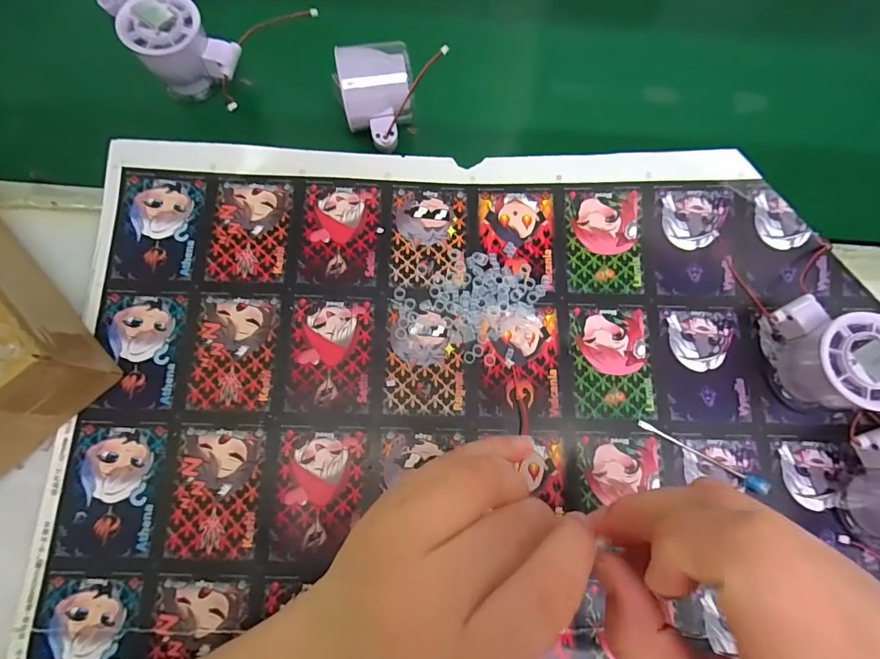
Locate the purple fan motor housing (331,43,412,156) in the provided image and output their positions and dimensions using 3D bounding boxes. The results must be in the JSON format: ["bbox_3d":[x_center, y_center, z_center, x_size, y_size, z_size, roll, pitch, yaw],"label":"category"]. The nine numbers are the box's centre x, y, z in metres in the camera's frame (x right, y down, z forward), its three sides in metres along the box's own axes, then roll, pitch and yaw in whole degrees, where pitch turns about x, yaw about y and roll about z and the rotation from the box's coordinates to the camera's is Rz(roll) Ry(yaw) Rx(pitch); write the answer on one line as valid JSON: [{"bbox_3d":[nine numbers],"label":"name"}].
[{"bbox_3d":[-0.049,-0.180,0.334,0.054,0.048,0.061,-4,77,-2],"label":"purple fan motor housing"}]

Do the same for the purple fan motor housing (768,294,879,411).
[{"bbox_3d":[0.258,0.016,0.289,0.056,0.056,0.071,-4,77,-2],"label":"purple fan motor housing"}]

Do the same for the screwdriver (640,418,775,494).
[{"bbox_3d":[0.177,0.085,0.295,0.089,0.009,0.008,30,78,6],"label":"screwdriver"}]

